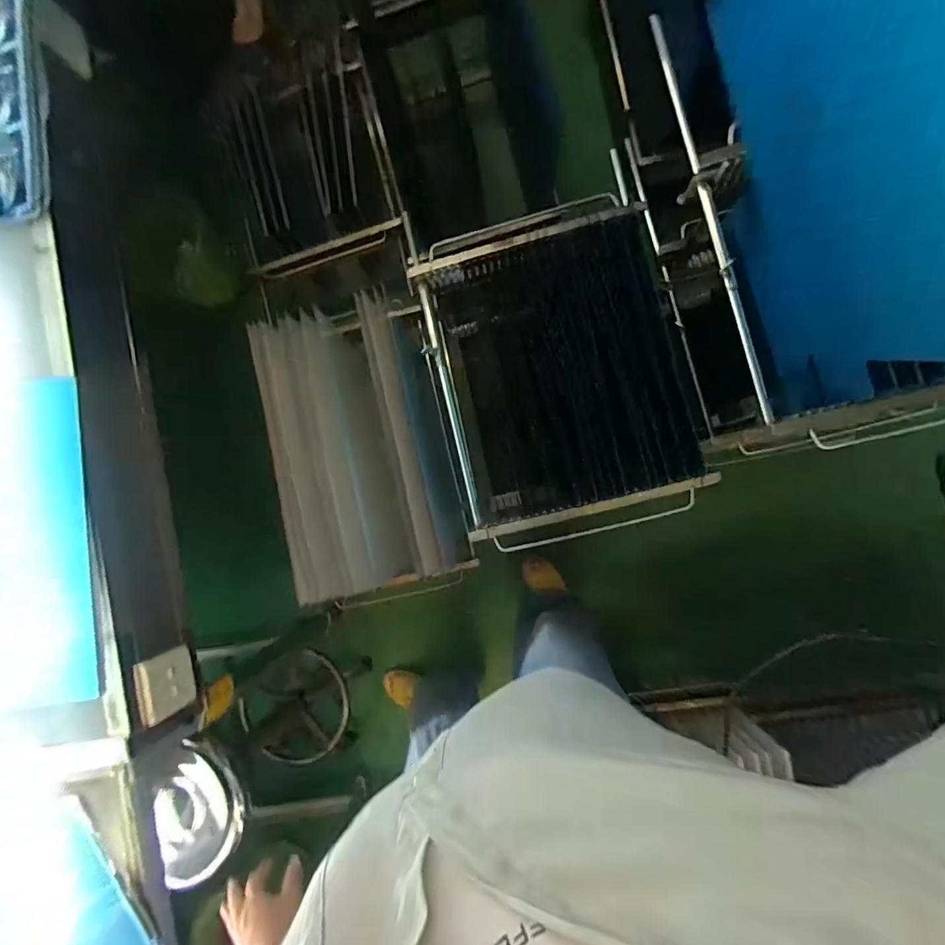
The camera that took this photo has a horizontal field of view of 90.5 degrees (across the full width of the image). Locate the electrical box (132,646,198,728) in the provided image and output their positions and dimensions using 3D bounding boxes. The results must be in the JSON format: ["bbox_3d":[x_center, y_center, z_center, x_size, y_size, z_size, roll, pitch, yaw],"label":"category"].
[{"bbox_3d":[-0.448,0.312,0.689,0.019,0.101,0.088,-14,86,6],"label":"electrical box"}]

